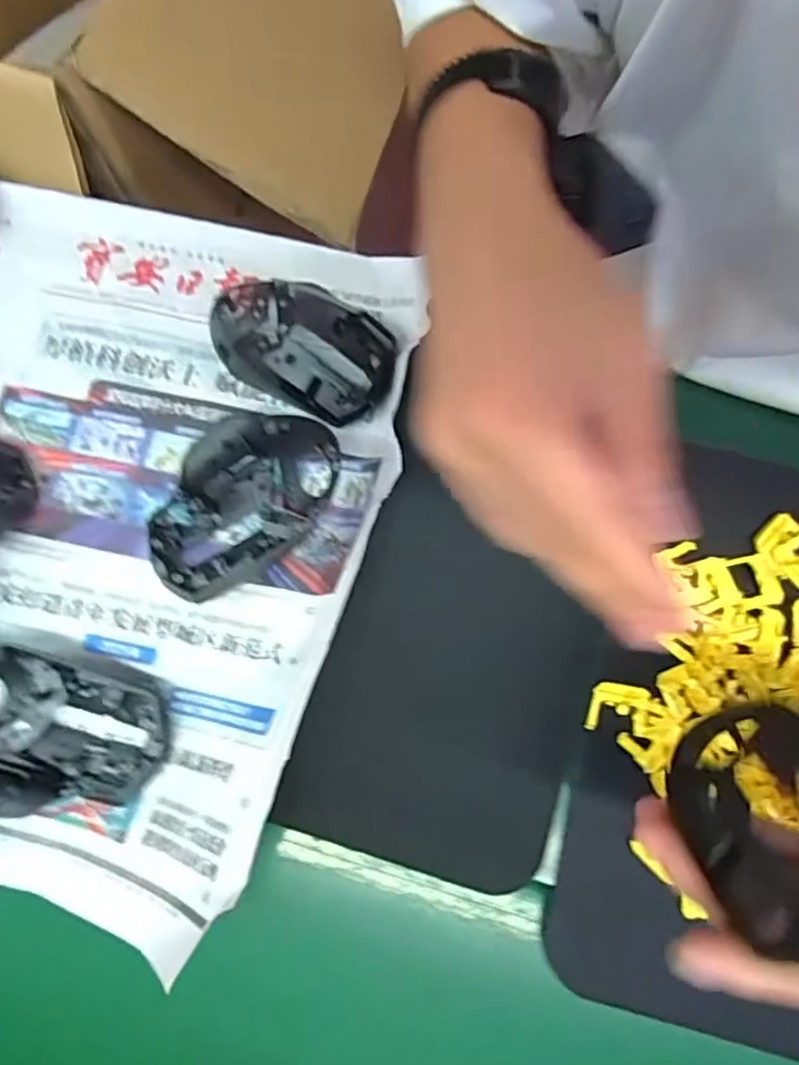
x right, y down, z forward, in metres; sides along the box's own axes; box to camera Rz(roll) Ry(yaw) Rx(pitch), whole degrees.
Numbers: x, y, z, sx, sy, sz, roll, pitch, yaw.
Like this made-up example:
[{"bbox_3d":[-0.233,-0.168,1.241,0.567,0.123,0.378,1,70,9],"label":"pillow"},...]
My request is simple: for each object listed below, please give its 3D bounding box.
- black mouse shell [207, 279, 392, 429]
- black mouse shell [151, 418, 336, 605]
[{"bbox_3d":[-0.061,-0.110,0.367,0.113,0.031,0.060,26,79,7],"label":"black mouse shell"},{"bbox_3d":[-0.085,-0.014,0.343,0.075,0.037,0.113,37,80,9],"label":"black mouse shell"}]

